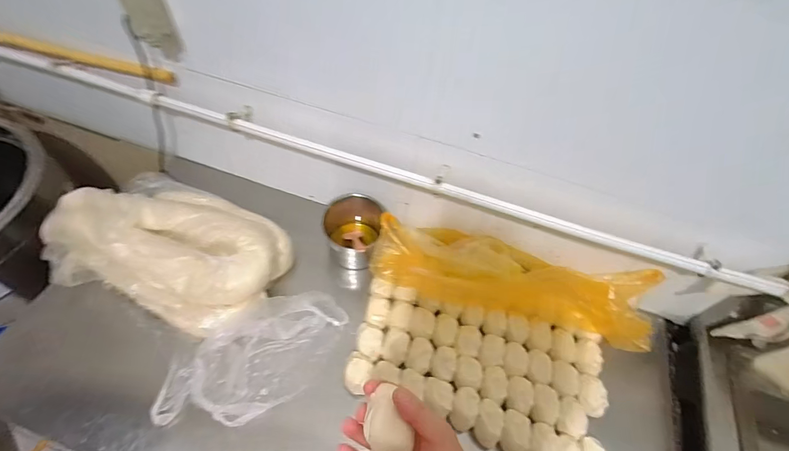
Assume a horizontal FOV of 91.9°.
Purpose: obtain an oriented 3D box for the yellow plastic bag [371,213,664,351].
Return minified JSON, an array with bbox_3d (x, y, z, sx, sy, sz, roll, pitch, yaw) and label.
[{"bbox_3d":[0.222,0.093,0.738,0.521,0.122,0.154,17,55,7],"label":"yellow plastic bag"}]

